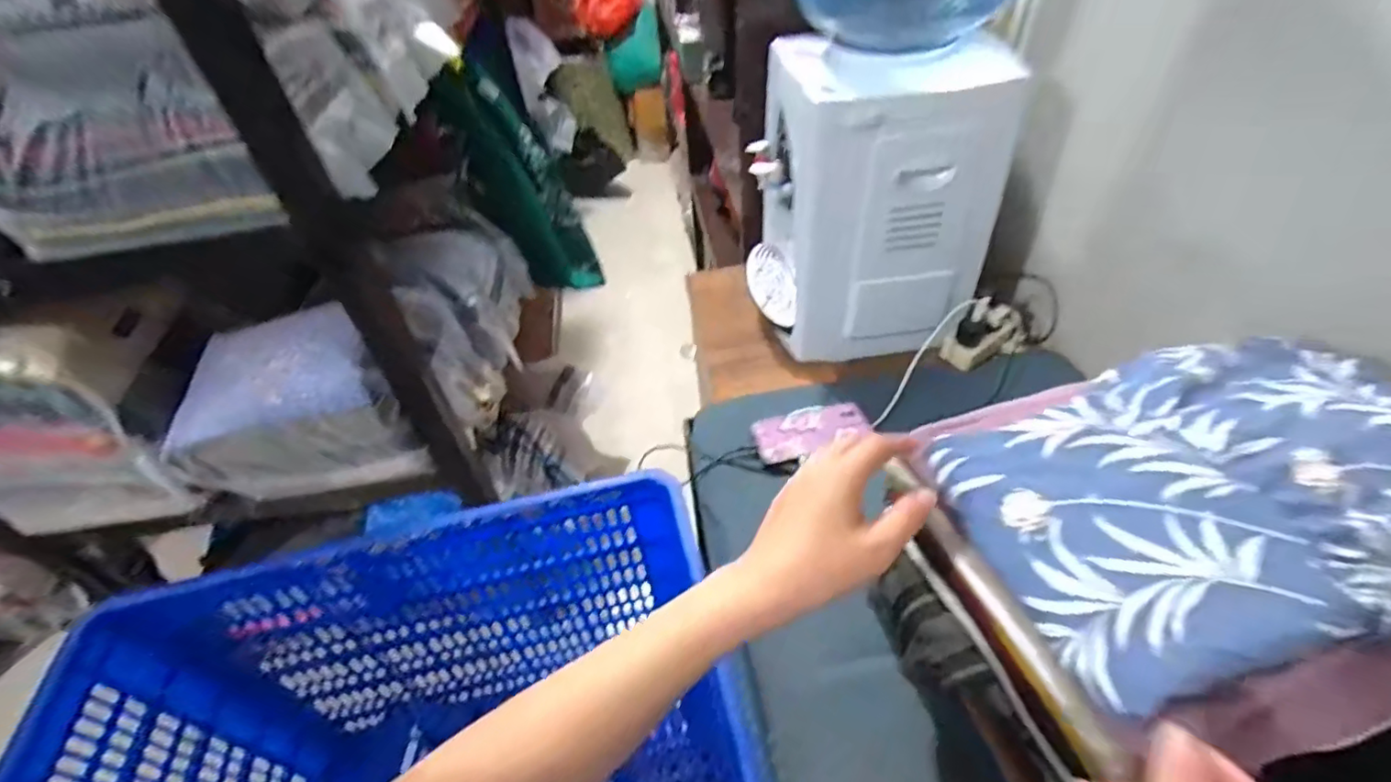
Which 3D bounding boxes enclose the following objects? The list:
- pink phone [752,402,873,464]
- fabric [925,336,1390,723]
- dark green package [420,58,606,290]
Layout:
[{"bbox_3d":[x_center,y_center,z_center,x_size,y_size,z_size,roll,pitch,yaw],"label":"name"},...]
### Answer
[{"bbox_3d":[0.169,0.056,0.863,0.166,0.012,0.067,-15,68,-6],"label":"pink phone"},{"bbox_3d":[0.361,0.059,0.390,0.350,0.048,0.213,-12,44,-5],"label":"fabric"},{"bbox_3d":[-0.399,-0.453,1.319,0.163,0.518,0.149,-38,12,-29],"label":"dark green package"}]

